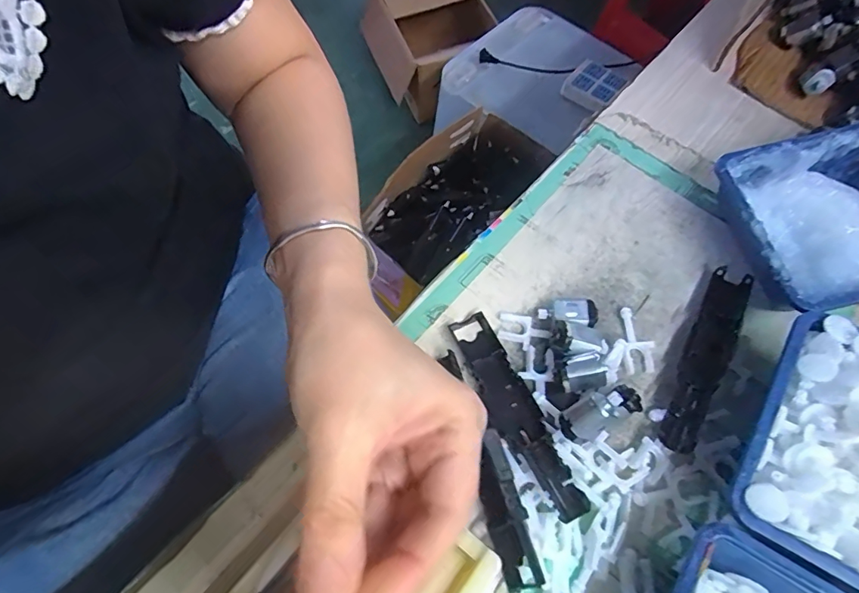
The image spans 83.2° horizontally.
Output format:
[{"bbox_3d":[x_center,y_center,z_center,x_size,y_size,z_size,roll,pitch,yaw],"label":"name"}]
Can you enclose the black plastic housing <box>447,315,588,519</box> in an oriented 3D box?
[{"bbox_3d":[0.045,0.061,0.264,0.023,0.011,0.119,-20,67,-11],"label":"black plastic housing"}]

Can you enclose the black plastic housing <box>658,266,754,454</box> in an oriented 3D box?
[{"bbox_3d":[0.161,0.036,0.280,0.022,0.010,0.118,27,67,11],"label":"black plastic housing"}]

